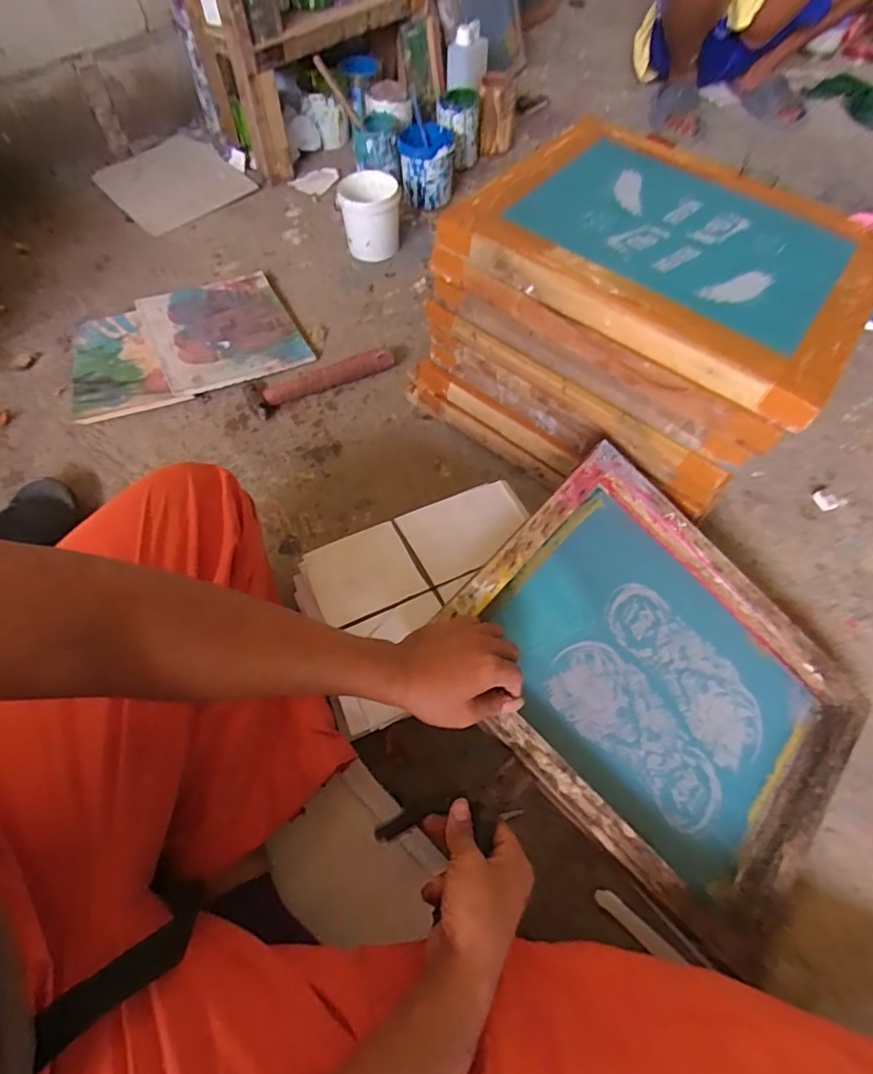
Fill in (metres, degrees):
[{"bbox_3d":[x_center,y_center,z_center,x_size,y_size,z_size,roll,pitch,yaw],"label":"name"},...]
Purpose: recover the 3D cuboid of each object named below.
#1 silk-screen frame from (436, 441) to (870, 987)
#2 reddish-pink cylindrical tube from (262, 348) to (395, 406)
[{"bbox_3d":[0.242,0.156,0.603,0.437,0.045,0.346,45,69,2],"label":"silk-screen frame"},{"bbox_3d":[-0.192,-0.288,0.967,0.238,0.034,0.043,-23,62,-14],"label":"reddish-pink cylindrical tube"}]

